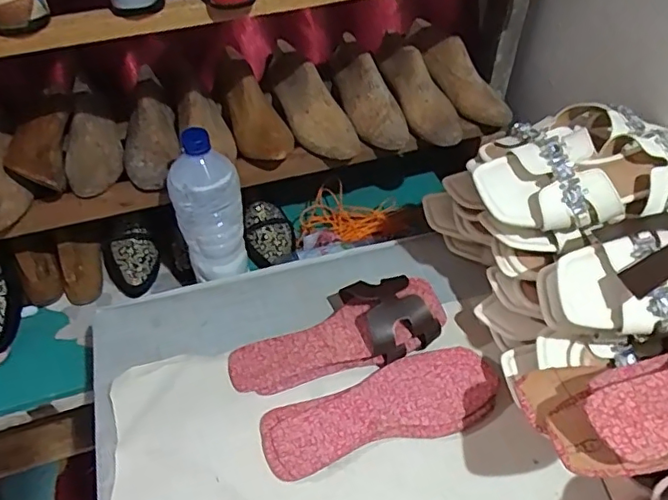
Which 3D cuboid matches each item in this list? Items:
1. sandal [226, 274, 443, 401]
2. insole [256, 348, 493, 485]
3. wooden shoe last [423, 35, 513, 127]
[{"bbox_3d":[0.003,0.084,0.635,0.245,0.060,0.099,-11,48,-11],"label":"sandal"},{"bbox_3d":[0.049,0.163,0.590,0.245,0.020,0.086,-13,49,-13],"label":"insole"},{"bbox_3d":[0.199,-0.248,0.860,0.159,0.064,0.062,47,56,-4],"label":"wooden shoe last"}]

